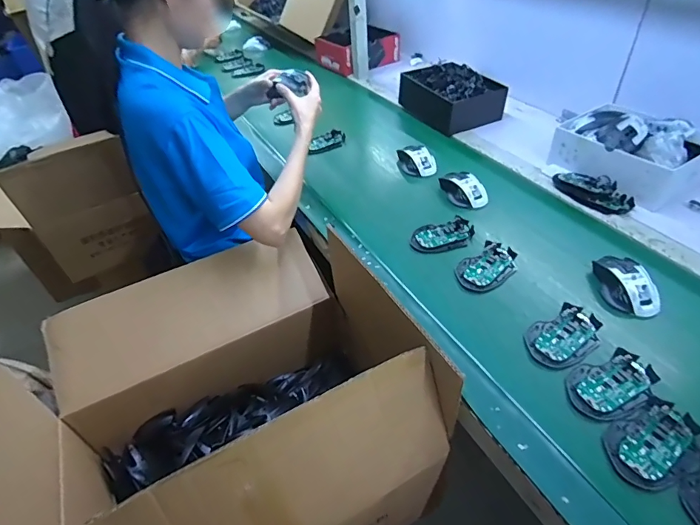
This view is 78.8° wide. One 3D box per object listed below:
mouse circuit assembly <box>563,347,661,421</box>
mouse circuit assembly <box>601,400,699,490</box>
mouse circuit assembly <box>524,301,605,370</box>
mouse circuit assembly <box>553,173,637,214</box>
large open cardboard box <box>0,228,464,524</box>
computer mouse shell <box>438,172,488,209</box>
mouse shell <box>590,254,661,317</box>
[{"bbox_3d":[0.329,0.155,0.535,0.112,0.014,0.073,-17,45,-13],"label":"mouse circuit assembly"},{"bbox_3d":[0.343,0.204,0.479,0.113,0.014,0.071,-20,45,-16],"label":"mouse circuit assembly"},{"bbox_3d":[0.299,0.102,0.593,0.110,0.015,0.071,-24,47,-20],"label":"mouse circuit assembly"},{"bbox_3d":[0.468,-0.146,0.824,0.071,0.039,0.146,-27,48,-22],"label":"mouse circuit assembly"},{"bbox_3d":[-0.189,0.204,0.678,0.511,0.314,0.526,-21,46,-17],"label":"large open cardboard box"},{"bbox_3d":[0.230,-0.151,0.858,0.068,0.025,0.106,-13,44,-9],"label":"computer mouse shell"},{"bbox_3d":[0.420,0.032,0.640,0.075,0.039,0.103,2,44,7],"label":"mouse shell"}]

